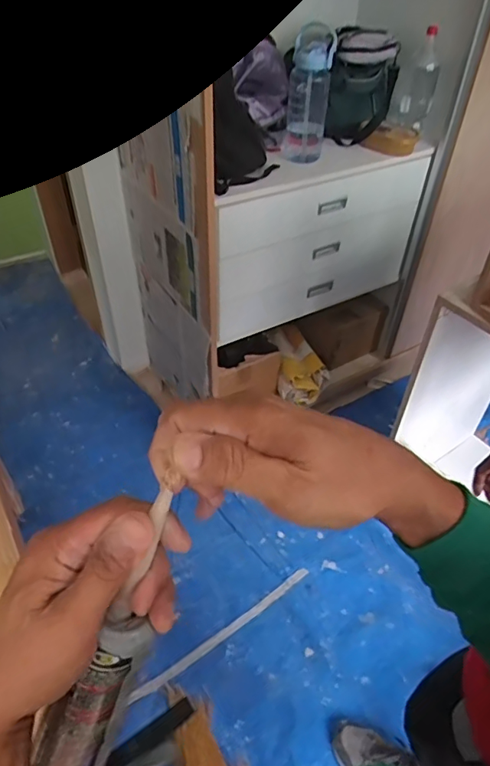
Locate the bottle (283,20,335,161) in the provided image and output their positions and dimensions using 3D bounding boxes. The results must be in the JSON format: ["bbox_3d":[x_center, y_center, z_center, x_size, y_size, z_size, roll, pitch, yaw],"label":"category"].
[{"bbox_3d":[0.176,-0.799,1.398,0.114,0.327,0.142,6,46,6],"label":"bottle"}]

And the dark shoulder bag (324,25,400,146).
[{"bbox_3d":[0.347,-0.892,1.492,0.192,0.284,0.188,14,47,13],"label":"dark shoulder bag"}]

